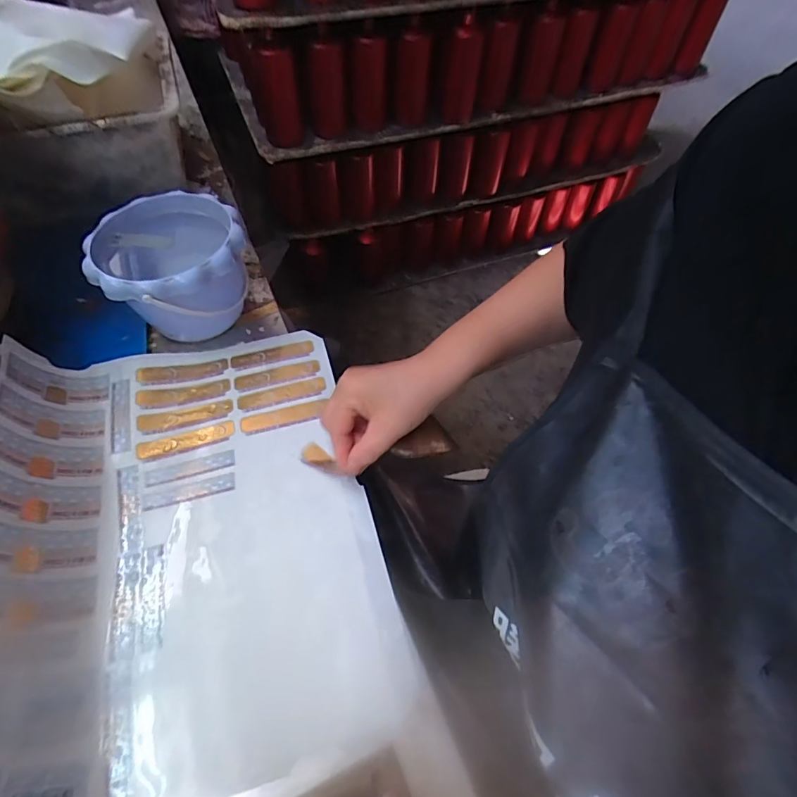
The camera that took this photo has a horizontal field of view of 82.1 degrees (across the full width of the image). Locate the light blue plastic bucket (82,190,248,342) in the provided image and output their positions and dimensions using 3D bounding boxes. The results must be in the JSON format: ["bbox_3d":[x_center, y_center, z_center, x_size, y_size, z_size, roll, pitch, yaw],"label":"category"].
[{"bbox_3d":[-0.248,-0.135,0.530,0.153,0.123,0.154,0,56,0],"label":"light blue plastic bucket"}]

